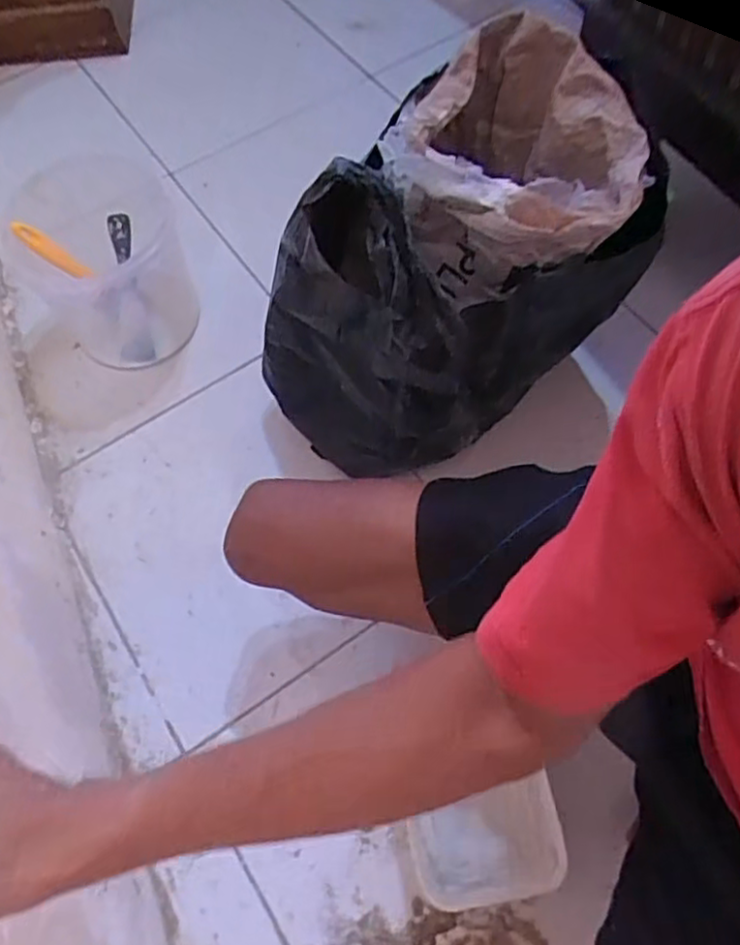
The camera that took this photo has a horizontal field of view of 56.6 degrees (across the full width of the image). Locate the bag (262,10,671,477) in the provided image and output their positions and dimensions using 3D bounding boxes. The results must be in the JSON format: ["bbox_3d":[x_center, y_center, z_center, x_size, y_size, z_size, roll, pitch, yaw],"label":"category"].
[{"bbox_3d":[0.082,-0.194,0.722,0.361,0.370,0.223,-29,66,-11],"label":"bag"}]

